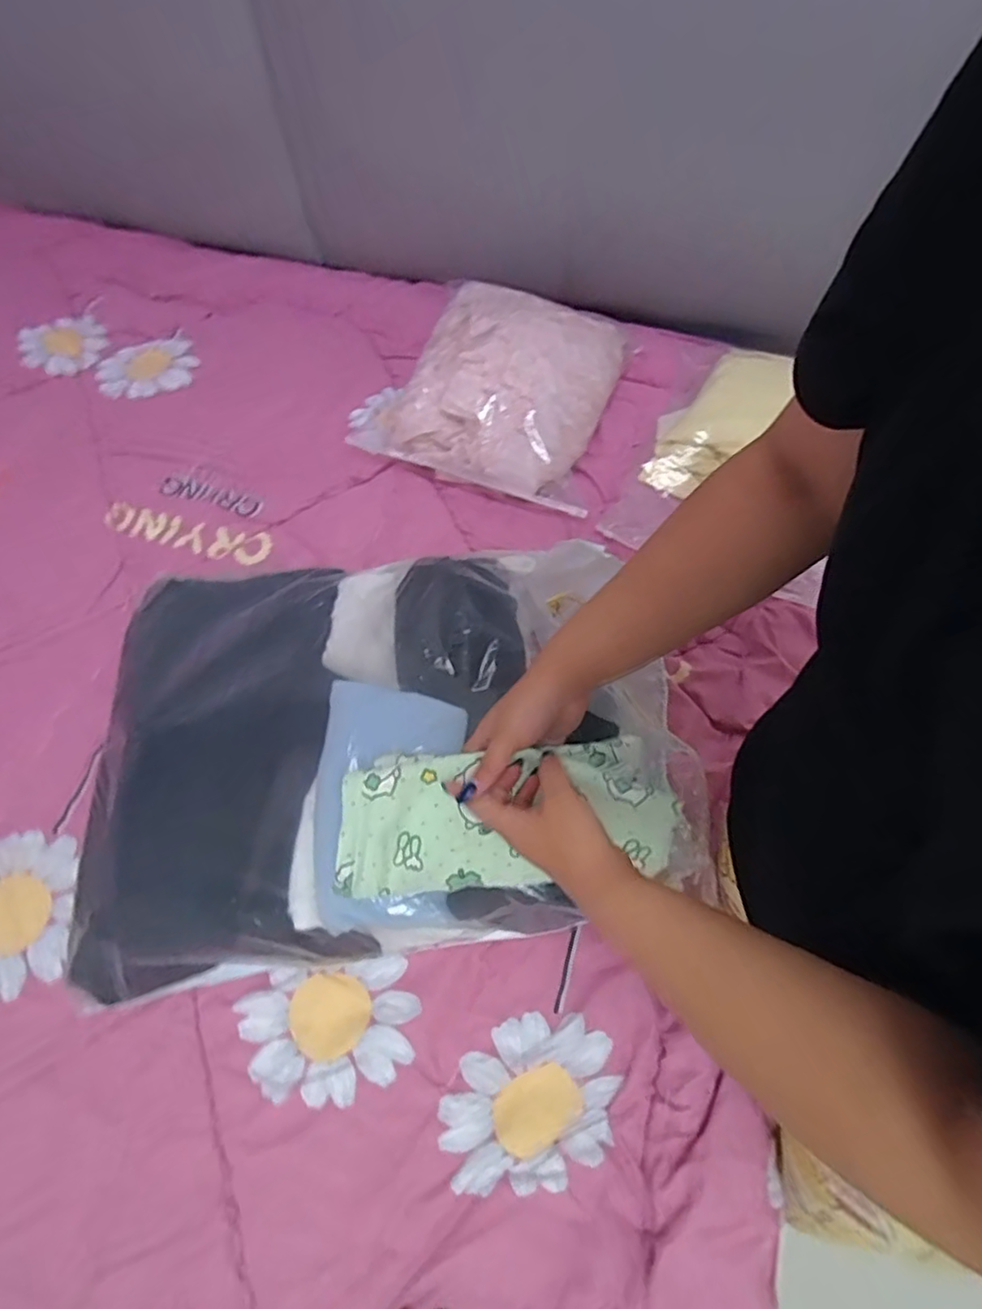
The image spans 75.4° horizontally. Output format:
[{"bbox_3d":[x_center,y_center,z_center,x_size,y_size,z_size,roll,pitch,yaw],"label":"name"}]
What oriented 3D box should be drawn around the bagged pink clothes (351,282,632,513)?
[{"bbox_3d":[0.000,-0.392,0.914,0.346,0.135,0.303,19,67,10],"label":"bagged pink clothes"}]

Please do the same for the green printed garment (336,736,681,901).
[{"bbox_3d":[0.011,0.131,0.514,0.268,0.094,0.119,-11,66,2],"label":"green printed garment"}]

